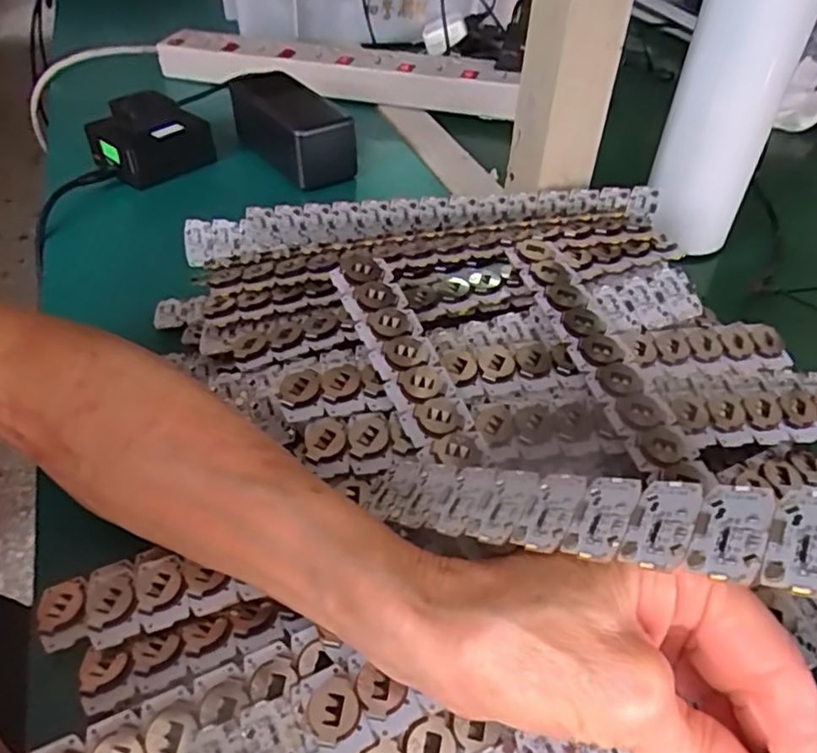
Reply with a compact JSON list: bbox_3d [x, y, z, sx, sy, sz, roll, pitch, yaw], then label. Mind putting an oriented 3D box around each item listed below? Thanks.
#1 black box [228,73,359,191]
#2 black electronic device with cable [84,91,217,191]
[{"bbox_3d":[-0.096,-0.204,0.542,0.052,0.053,0.131,-27,50,-25],"label":"black box"},{"bbox_3d":[-0.206,-0.191,0.521,0.084,0.046,0.065,-31,52,-28],"label":"black electronic device with cable"}]

